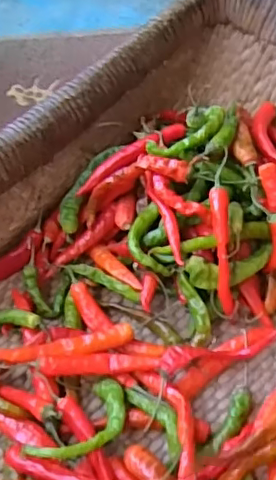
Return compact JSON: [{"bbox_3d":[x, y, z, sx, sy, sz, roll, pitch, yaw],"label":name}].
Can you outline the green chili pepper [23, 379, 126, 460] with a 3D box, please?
[{"bbox_3d":[-0.036,0.130,0.403,0.040,0.015,0.078,34,49,24],"label":"green chili pepper"}]

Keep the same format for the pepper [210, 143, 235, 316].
[{"bbox_3d":[0.064,-0.006,0.441,0.015,0.017,0.124,-3,93,-1],"label":"pepper"}]

